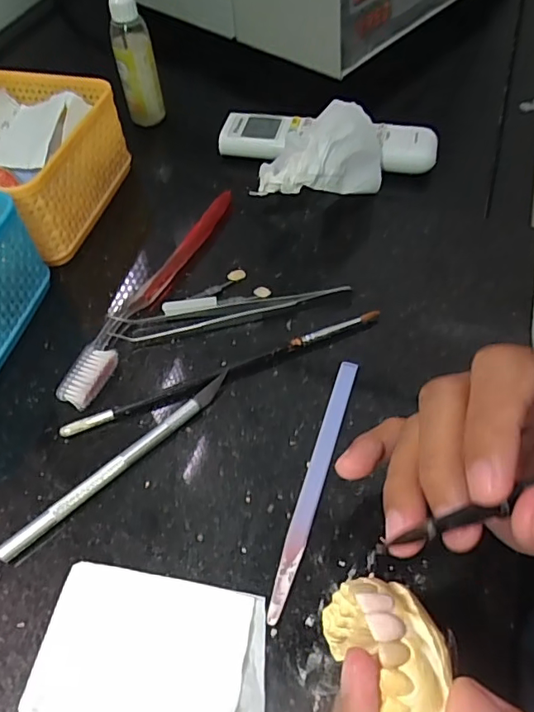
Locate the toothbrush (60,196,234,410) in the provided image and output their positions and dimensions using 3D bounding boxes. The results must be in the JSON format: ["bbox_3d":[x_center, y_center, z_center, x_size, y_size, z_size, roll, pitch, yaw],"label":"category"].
[{"bbox_3d":[-0.072,-0.044,0.331,0.021,0.013,0.180,18,57,16],"label":"toothbrush"}]

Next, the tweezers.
[{"bbox_3d":[-0.022,-0.029,0.320,0.143,0.010,0.017,-12,54,-5],"label":"tweezers"}]

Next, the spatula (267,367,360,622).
[{"bbox_3d":[0.025,0.058,0.259,0.011,0.004,0.136,14,56,13],"label":"spatula"}]

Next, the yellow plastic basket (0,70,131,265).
[{"bbox_3d":[-0.182,-0.138,0.377,0.130,0.069,0.126,13,56,13],"label":"yellow plastic basket"}]

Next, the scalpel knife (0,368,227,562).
[{"bbox_3d":[-0.072,0.053,0.266,0.137,0.008,0.008,-39,61,-22],"label":"scalpel knife"}]

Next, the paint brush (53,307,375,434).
[{"bbox_3d":[-0.021,0.009,0.295,0.186,0.006,0.009,-20,55,-11],"label":"paint brush"}]

